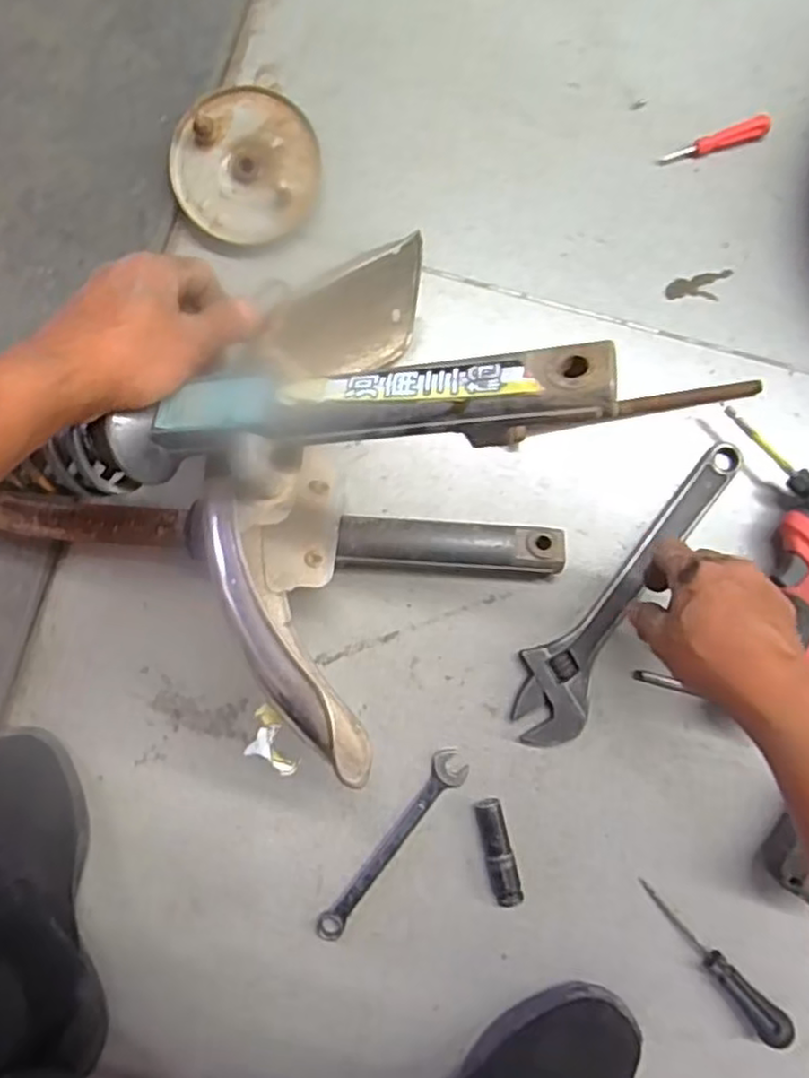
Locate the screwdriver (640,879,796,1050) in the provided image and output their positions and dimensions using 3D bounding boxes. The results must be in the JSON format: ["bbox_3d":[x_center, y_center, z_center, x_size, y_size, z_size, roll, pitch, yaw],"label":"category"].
[{"bbox_3d":[0.241,0.329,0.550,0.026,0.017,0.149,-43,85,-3],"label":"screwdriver"}]

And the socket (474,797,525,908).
[{"bbox_3d":[0.075,0.249,0.565,0.022,0.019,0.080,-12,84,0],"label":"socket"}]

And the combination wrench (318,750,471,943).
[{"bbox_3d":[-0.012,0.245,0.569,0.029,0.008,0.176,40,86,5],"label":"combination wrench"}]

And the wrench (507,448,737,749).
[{"bbox_3d":[0.186,0.041,0.588,0.063,0.014,0.292,37,84,5],"label":"wrench"}]

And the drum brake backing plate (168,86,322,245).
[{"bbox_3d":[-0.138,-0.324,0.614,0.125,0.035,0.125,0,95,-1],"label":"drum brake backing plate"}]

